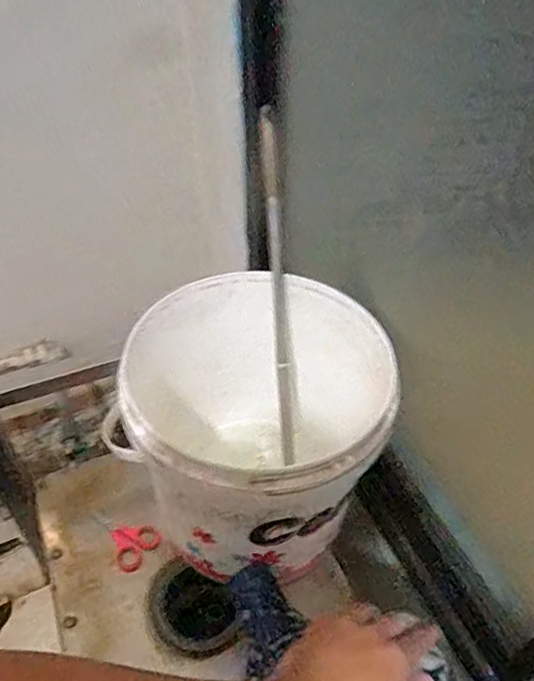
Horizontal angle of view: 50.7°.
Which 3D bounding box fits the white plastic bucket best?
[{"bbox_3d":[-0.013,0.121,0.733,0.300,0.298,0.303,-11,48,-9],"label":"white plastic bucket"}]

